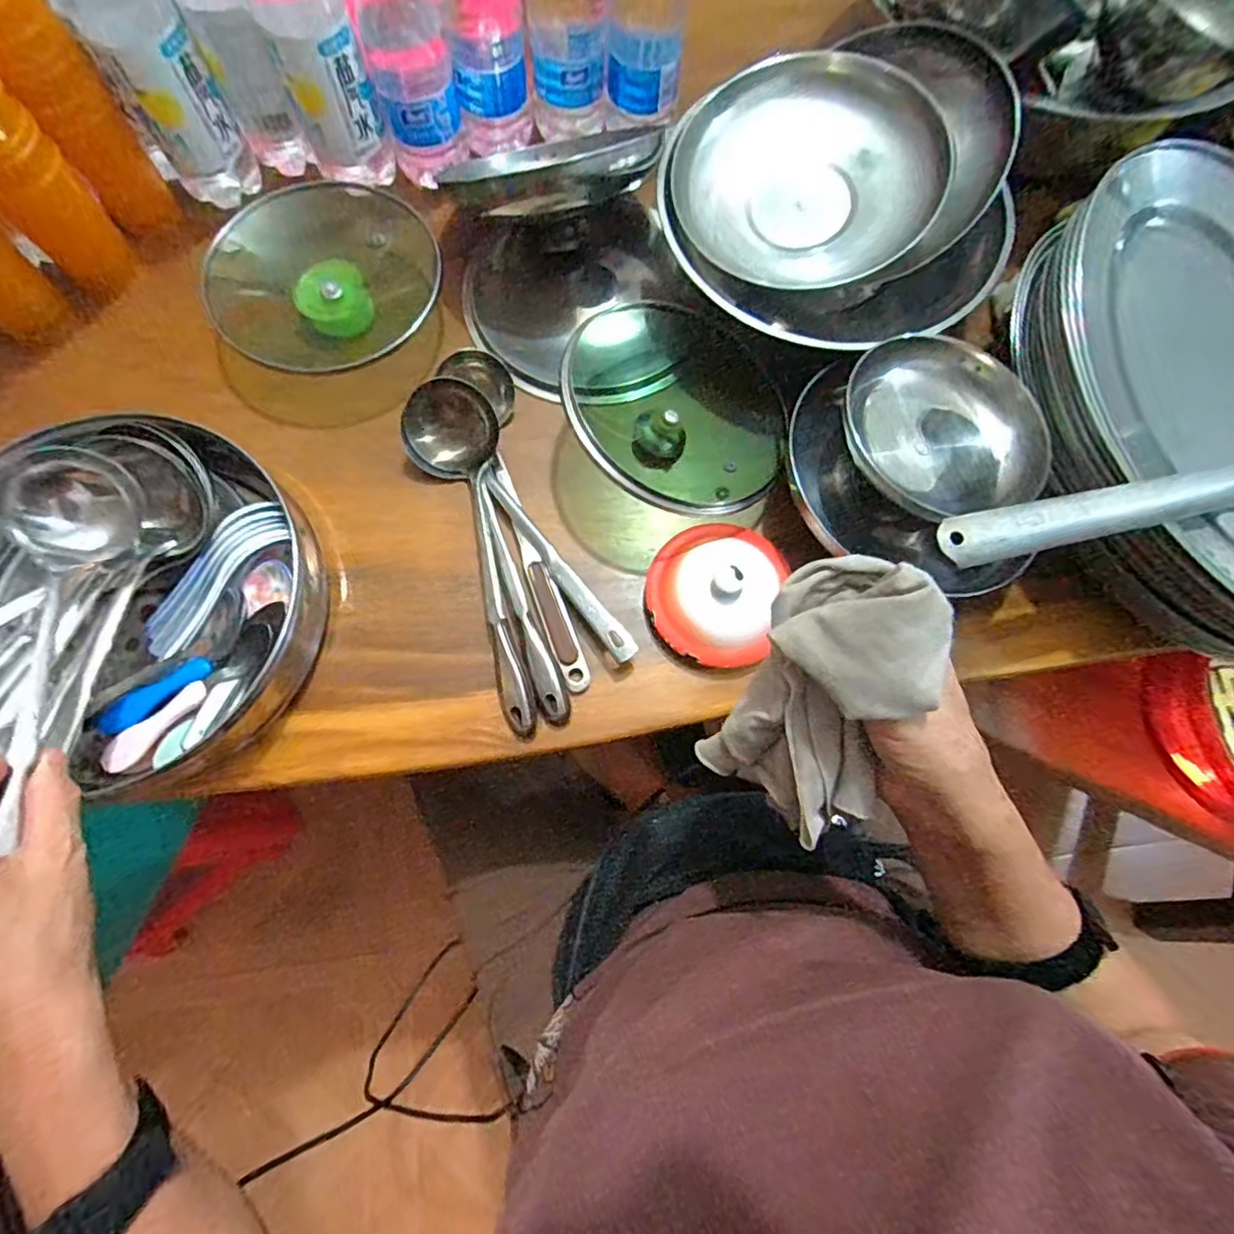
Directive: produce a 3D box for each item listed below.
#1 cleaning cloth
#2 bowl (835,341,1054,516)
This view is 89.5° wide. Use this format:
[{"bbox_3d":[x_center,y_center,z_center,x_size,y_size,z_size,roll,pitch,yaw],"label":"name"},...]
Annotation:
[{"bbox_3d":[0.102,0.038,0.300,0.079,0.108,0.115,24,75,5],"label":"cleaning cloth"},{"bbox_3d":[0.215,-0.123,0.413,0.131,0.043,0.121,0,75,-2],"label":"bowl"}]

